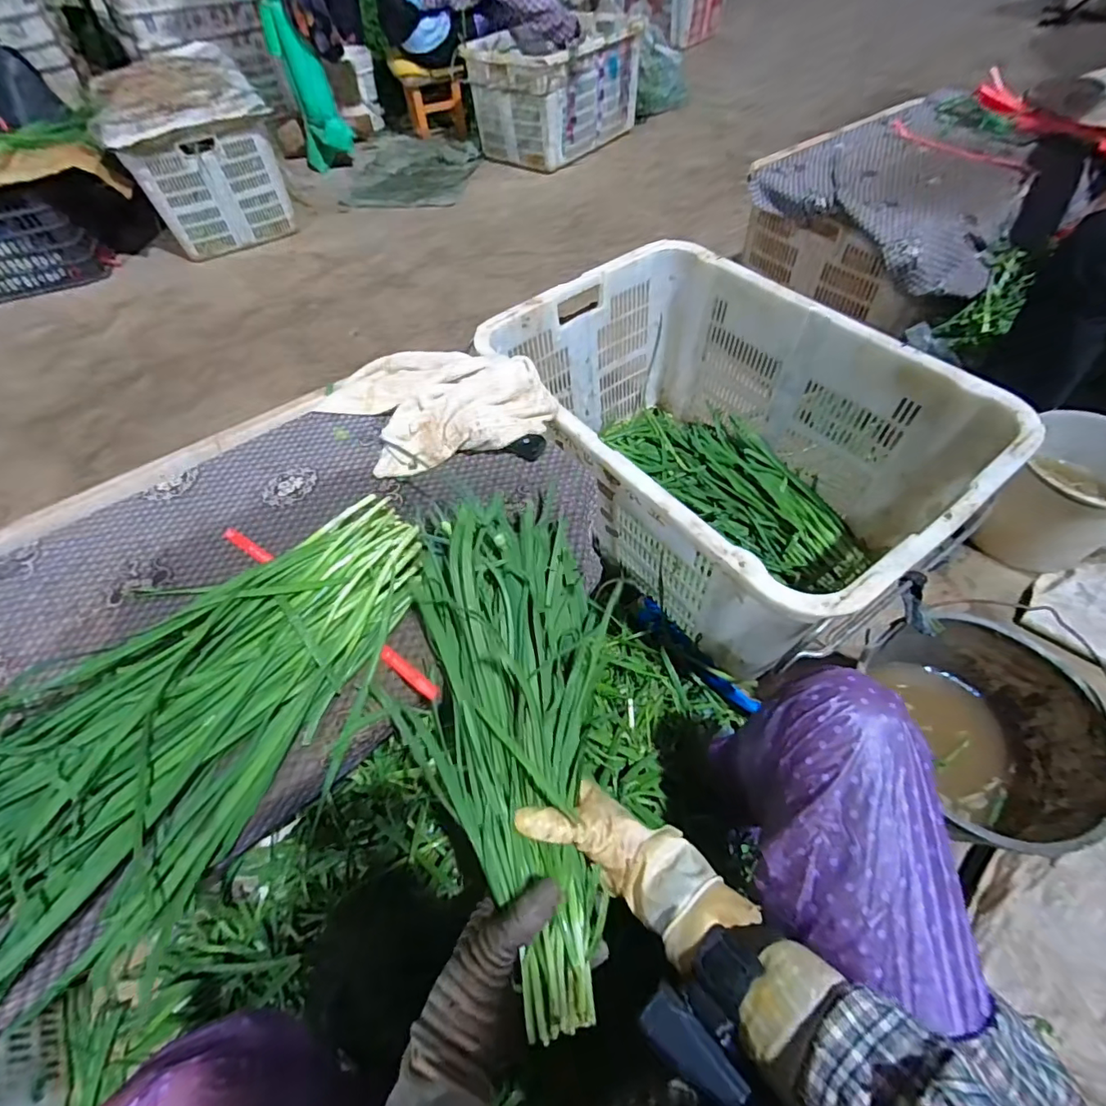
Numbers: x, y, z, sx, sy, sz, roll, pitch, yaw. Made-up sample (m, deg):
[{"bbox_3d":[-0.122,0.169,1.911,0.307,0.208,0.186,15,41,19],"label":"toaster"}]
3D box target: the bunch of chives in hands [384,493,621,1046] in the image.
[{"bbox_3d":[-0.033,0.131,0.468,0.182,0.113,0.439,-7,62,-1],"label":"bunch of chives in hands"}]

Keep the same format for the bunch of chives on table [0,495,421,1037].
[{"bbox_3d":[-0.321,0.134,0.450,0.245,0.070,0.500,33,64,23],"label":"bunch of chives on table"}]

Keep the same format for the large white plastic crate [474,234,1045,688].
[{"bbox_3d":[0.243,-0.162,0.845,0.486,0.318,0.685,-32,59,-17],"label":"large white plastic crate"}]

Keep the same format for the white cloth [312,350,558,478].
[{"bbox_3d":[-0.158,-0.210,0.680,0.301,0.052,0.234,-15,56,-6],"label":"white cloth"}]

